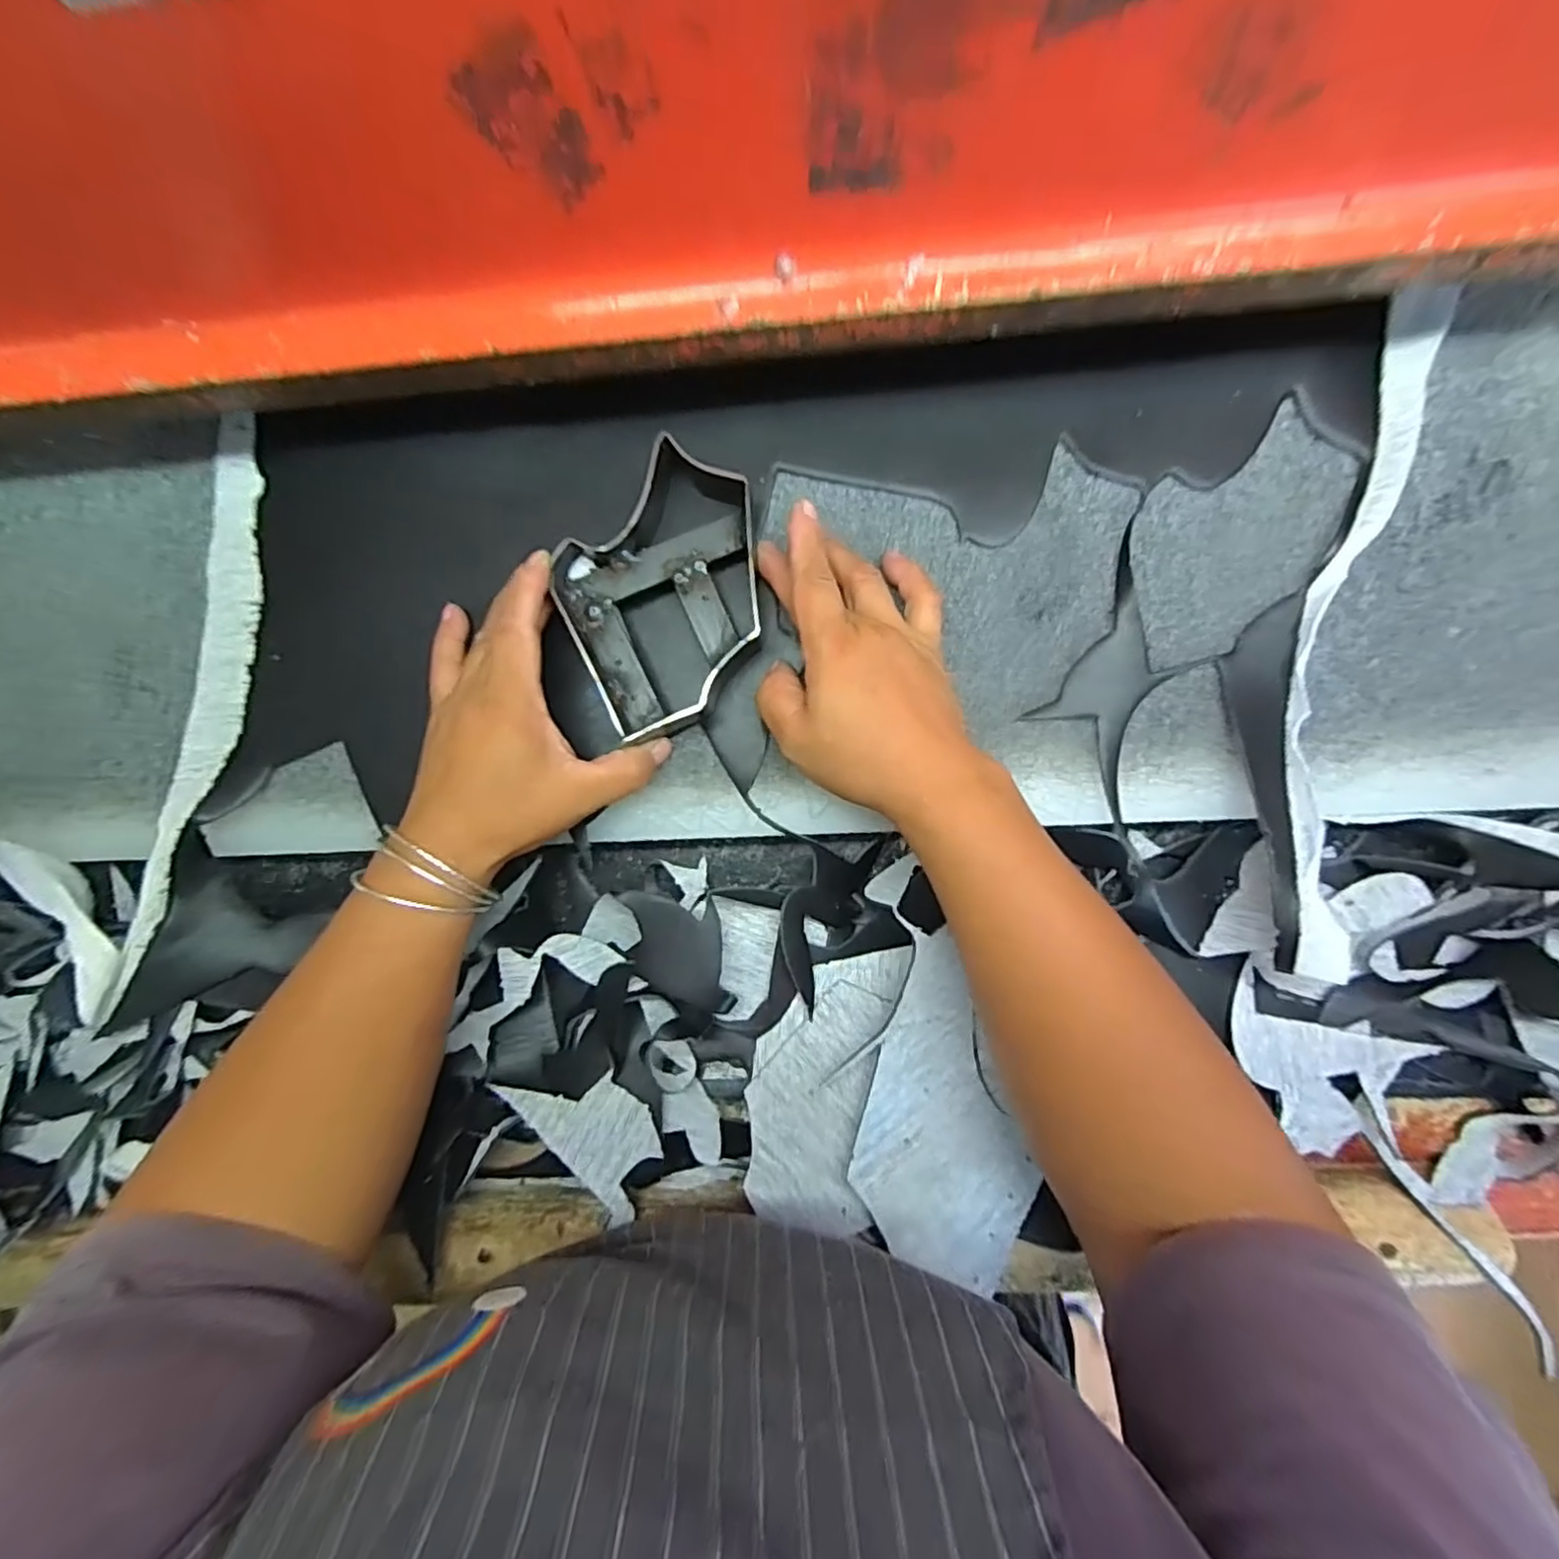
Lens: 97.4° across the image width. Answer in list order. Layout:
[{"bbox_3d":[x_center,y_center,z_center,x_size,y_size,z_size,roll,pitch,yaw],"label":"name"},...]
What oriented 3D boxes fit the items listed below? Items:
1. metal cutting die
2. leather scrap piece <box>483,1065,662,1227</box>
[{"bbox_3d":[-0.062,-0.095,0.354,0.100,0.030,0.144,-6,90,4],"label":"metal cutting die"},{"bbox_3d":[-0.099,0.182,0.361,0.049,0.006,0.090,-42,79,-13],"label":"leather scrap piece"}]

